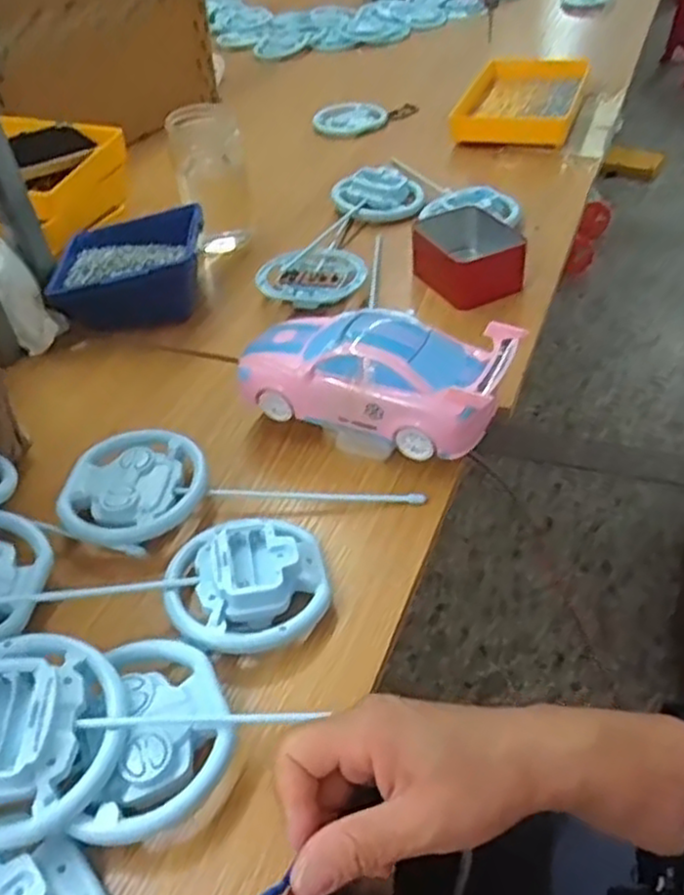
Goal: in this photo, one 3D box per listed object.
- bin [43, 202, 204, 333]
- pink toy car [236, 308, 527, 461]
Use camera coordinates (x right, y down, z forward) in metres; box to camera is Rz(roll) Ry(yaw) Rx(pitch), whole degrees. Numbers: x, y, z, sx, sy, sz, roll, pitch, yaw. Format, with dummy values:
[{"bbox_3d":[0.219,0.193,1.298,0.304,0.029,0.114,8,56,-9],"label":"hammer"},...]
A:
[{"bbox_3d":[-0.195,-0.168,0.704,0.139,0.066,0.114,0,43,6],"label":"bin"},{"bbox_3d":[0.021,-0.048,0.525,0.192,0.081,0.078,14,46,19],"label":"pink toy car"}]

